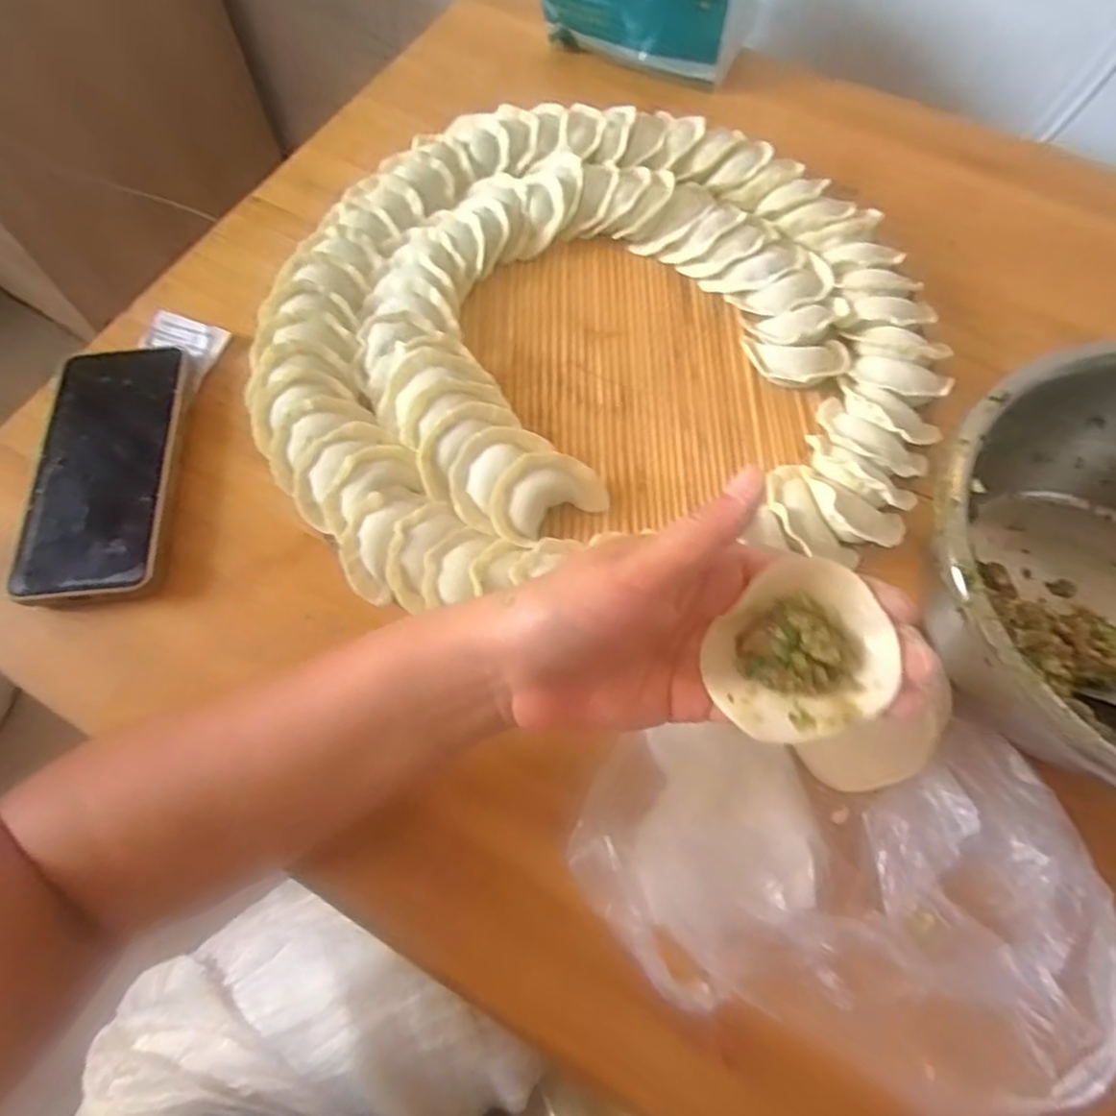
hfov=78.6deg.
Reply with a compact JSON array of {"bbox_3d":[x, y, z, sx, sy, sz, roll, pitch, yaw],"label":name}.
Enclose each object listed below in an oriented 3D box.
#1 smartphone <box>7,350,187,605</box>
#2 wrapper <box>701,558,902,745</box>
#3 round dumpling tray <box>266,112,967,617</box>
[{"bbox_3d":[-0.265,-0.054,0.398,0.077,0.018,0.167,-5,67,-2],"label":"smartphone"},{"bbox_3d":[0.085,0.034,0.240,0.058,0.022,0.057,0,67,0],"label":"wrapper"},{"bbox_3d":[0.021,-0.143,0.424,0.399,0.037,0.369,0,67,0],"label":"round dumpling tray"}]

